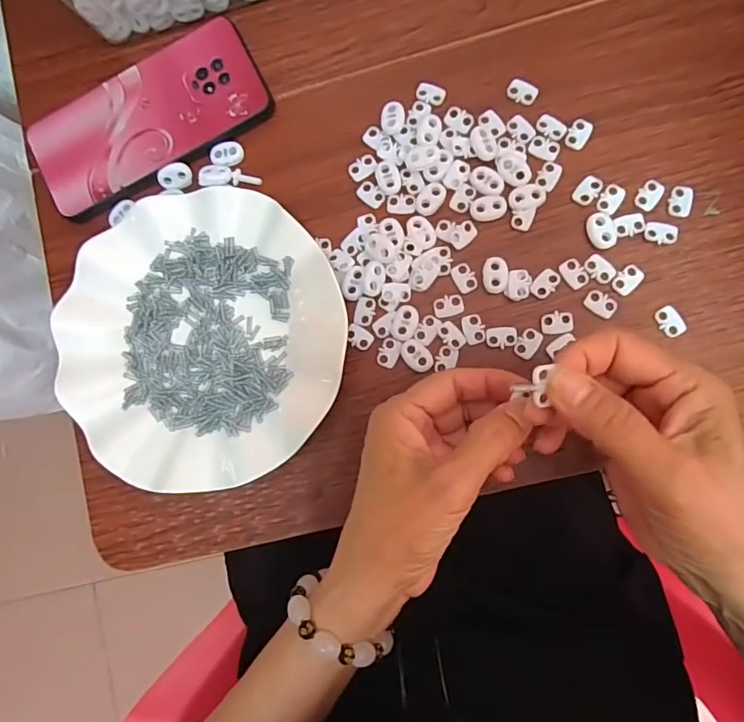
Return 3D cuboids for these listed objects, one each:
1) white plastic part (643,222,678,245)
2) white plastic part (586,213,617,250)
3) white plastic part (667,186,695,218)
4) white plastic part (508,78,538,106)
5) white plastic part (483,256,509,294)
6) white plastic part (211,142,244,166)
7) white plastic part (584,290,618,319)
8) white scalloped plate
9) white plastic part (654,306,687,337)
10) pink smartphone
[{"bbox_3d":[0.177,-0.079,0.308,0.019,0.004,0.013,11,88,7],"label":"white plastic part"},{"bbox_3d":[0.142,-0.080,0.311,0.016,0.004,0.023,-11,86,6],"label":"white plastic part"},{"bbox_3d":[0.190,-0.098,0.309,0.014,0.004,0.020,6,87,7],"label":"white plastic part"},{"bbox_3d":[0.098,-0.175,0.324,0.019,0.004,0.015,22,89,7],"label":"white plastic part"},{"bbox_3d":[0.078,-0.054,0.316,0.015,0.004,0.022,4,87,6],"label":"white plastic part"},{"bbox_3d":[-0.098,-0.141,0.342,0.021,0.006,0.016,-21,85,5],"label":"white plastic part"},{"bbox_3d":[0.141,-0.035,0.308,0.019,0.004,0.014,36,91,7],"label":"white plastic part"},{"bbox_3d":[-0.108,-0.015,0.323,0.178,0.025,0.180,0,87,6],"label":"white scalloped plate"},{"bbox_3d":[0.181,-0.024,0.305,0.014,0.005,0.019,-21,85,5],"label":"white plastic part"},{"bbox_3d":[-0.154,-0.166,0.347,0.162,0.014,0.079,-28,84,4],"label":"pink smartphone"}]

